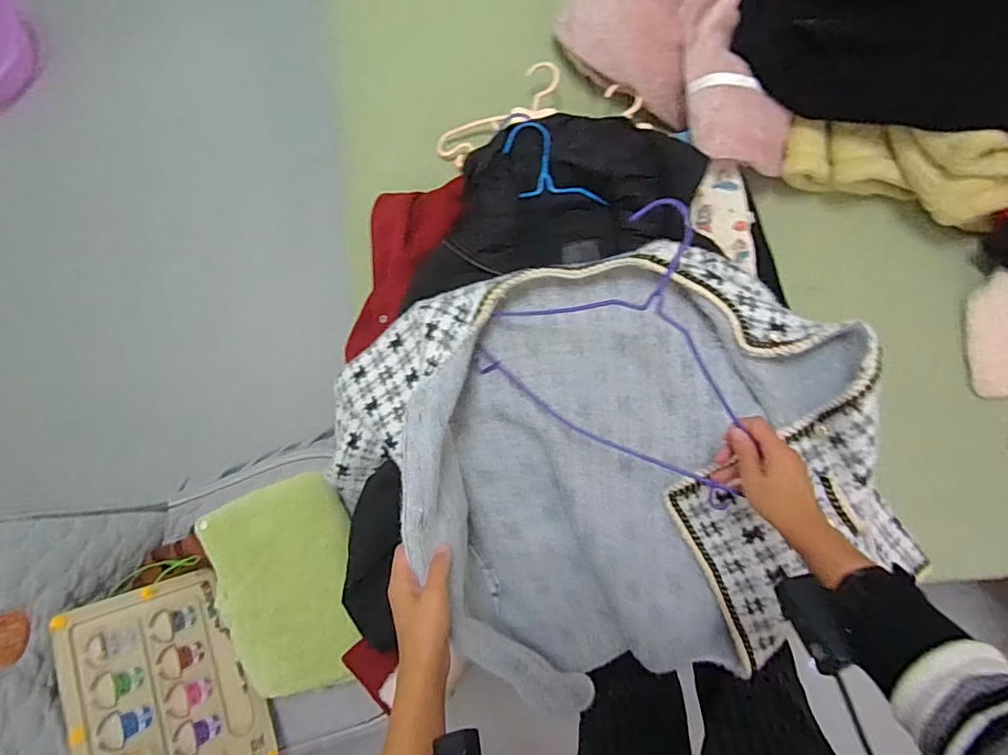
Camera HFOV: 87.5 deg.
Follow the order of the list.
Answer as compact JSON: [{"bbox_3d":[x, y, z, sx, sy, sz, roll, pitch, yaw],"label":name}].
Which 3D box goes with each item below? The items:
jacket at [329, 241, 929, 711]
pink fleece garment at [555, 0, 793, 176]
[{"bbox_3d":[0.101,0.116,0.609,0.605,0.202,0.500,-12,84,3],"label":"jacket"},{"bbox_3d":[0.228,-0.494,0.714,0.272,0.132,0.427,-5,85,4],"label":"pink fleece garment"}]

